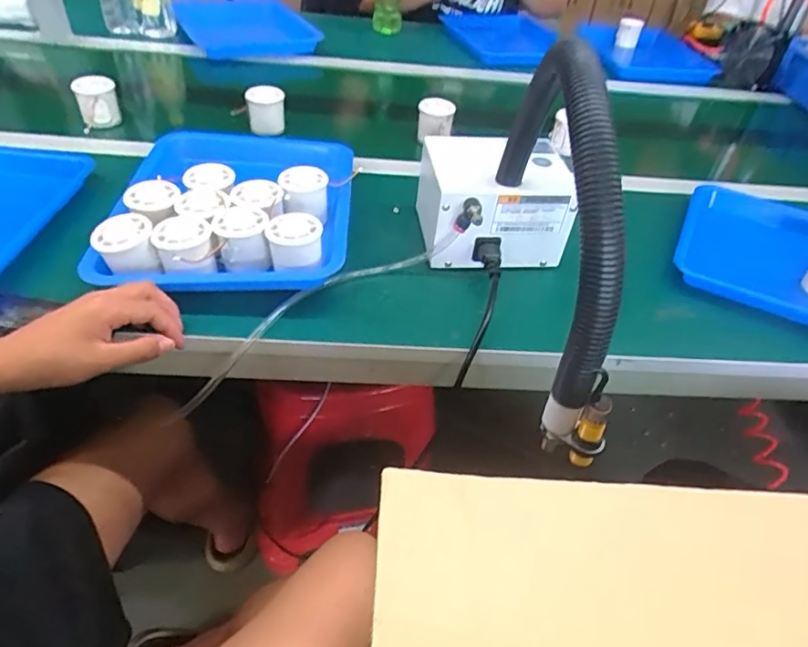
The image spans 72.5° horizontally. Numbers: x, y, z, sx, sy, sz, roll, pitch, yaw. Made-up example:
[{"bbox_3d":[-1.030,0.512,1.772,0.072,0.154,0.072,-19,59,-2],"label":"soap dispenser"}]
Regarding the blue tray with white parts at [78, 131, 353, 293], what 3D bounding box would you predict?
[{"bbox_3d":[-0.203,-0.159,0.674,0.262,0.072,0.330,0,43,-6],"label":"blue tray with white parts"}]

